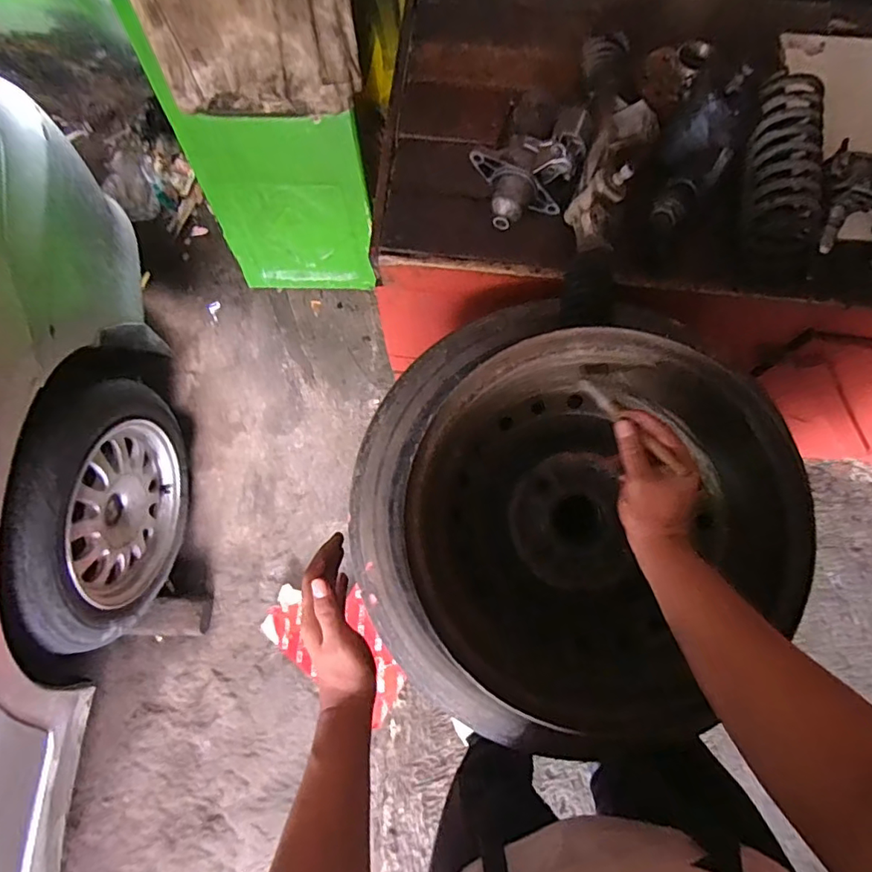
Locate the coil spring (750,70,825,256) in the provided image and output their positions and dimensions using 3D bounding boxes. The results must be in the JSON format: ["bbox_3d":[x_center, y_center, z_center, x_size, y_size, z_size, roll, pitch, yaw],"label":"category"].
[{"bbox_3d":[0.465,-0.366,0.728,0.093,0.073,0.234,5,79,14],"label":"coil spring"}]

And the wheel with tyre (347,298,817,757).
[{"bbox_3d":[0.115,0.081,0.604,0.427,0.224,0.486,-29,76,-8],"label":"wheel with tyre"}]

